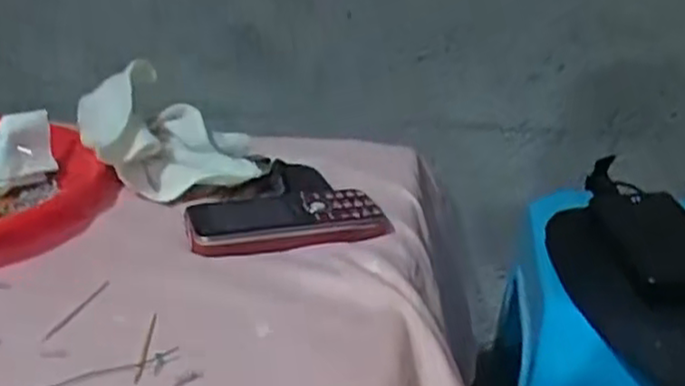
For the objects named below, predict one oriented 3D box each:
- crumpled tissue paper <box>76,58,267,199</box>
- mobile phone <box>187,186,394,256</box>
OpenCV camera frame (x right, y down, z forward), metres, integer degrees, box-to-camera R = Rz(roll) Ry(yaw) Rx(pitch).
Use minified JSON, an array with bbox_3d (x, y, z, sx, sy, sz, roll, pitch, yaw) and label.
[{"bbox_3d":[-0.125,-0.046,0.526,0.118,0.073,0.103,-5,24,-19],"label":"crumpled tissue paper"},{"bbox_3d":[-0.036,0.017,0.458,0.124,0.019,0.054,-7,25,-23],"label":"mobile phone"}]

